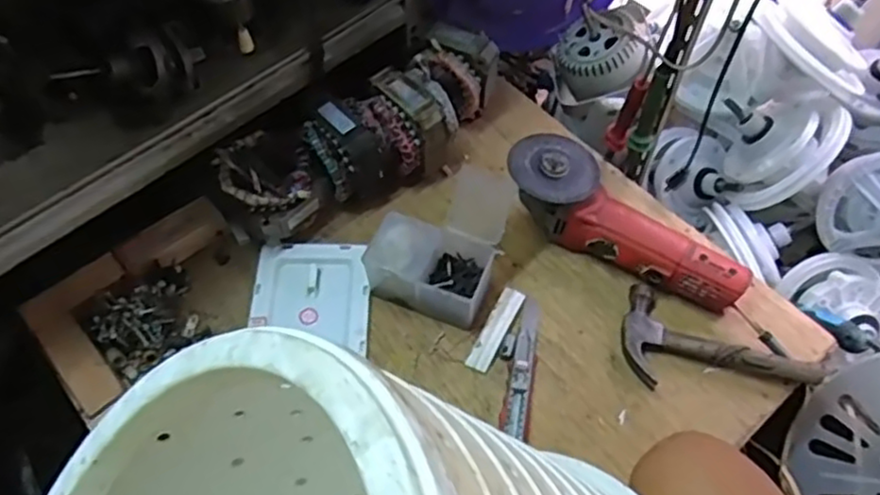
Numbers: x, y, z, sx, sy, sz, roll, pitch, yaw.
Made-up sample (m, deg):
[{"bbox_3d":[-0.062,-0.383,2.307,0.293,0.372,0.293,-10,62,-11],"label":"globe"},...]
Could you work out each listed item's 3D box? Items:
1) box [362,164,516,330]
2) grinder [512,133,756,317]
[{"bbox_3d":[-0.002,-0.005,0.742,0.130,0.106,0.140,13,59,8],"label":"box"},{"bbox_3d":[0.198,-0.018,0.762,0.281,0.094,0.092,34,64,20],"label":"grinder"}]

